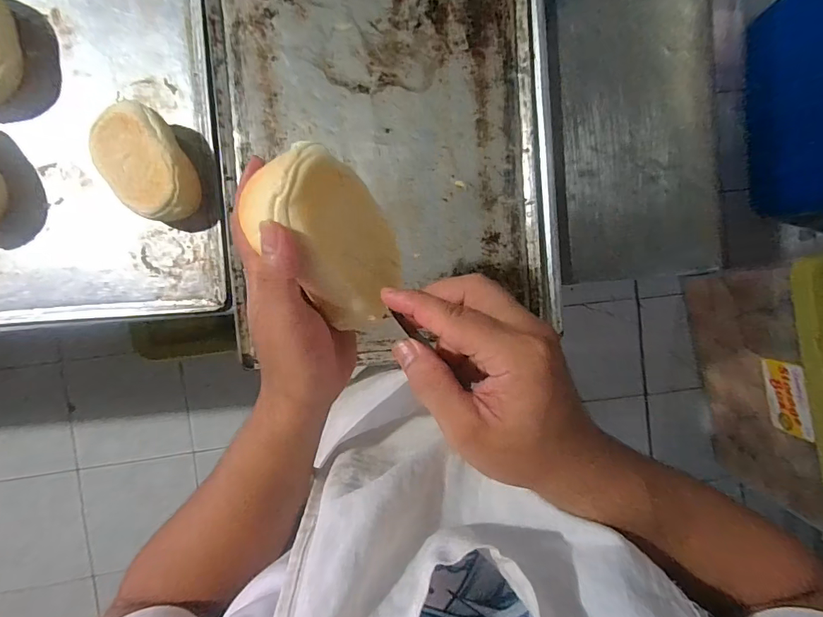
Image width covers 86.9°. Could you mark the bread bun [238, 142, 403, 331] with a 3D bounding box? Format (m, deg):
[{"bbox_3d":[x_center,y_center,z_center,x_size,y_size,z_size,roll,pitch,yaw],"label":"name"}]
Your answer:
[{"bbox_3d":[-0.055,-0.046,0.278,0.076,0.050,0.109,-54,125,-36],"label":"bread bun"}]

